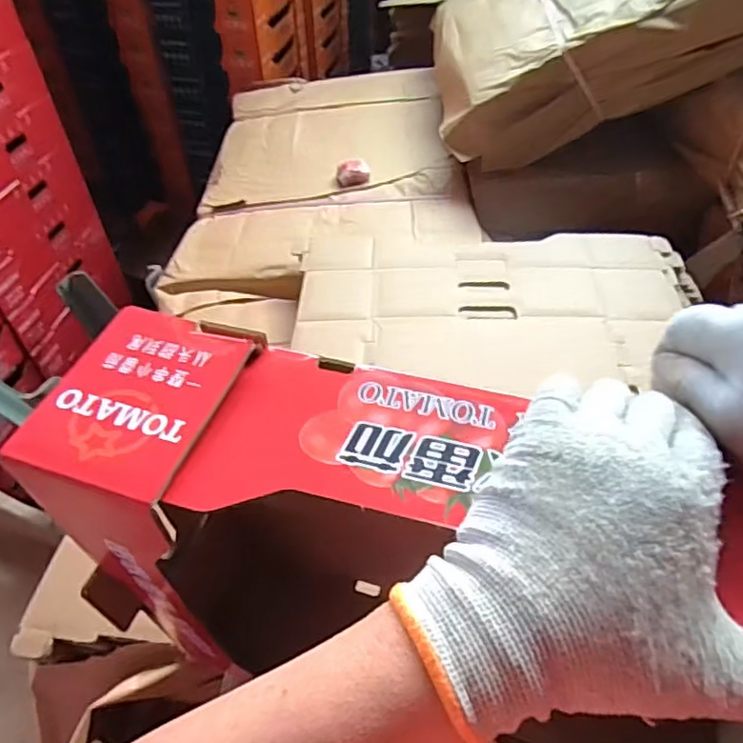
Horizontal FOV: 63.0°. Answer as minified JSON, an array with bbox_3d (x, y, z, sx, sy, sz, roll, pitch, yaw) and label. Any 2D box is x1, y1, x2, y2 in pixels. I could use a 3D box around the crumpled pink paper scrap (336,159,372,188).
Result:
[{"bbox_3d":[-0.031,-0.350,1.060,0.057,0.027,0.043,-3,46,0],"label":"crumpled pink paper scrap"}]

